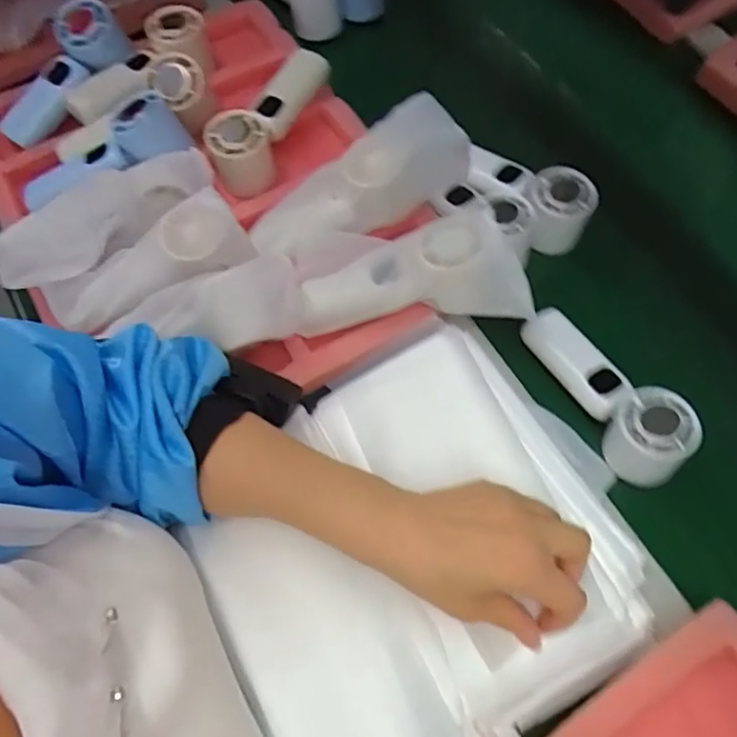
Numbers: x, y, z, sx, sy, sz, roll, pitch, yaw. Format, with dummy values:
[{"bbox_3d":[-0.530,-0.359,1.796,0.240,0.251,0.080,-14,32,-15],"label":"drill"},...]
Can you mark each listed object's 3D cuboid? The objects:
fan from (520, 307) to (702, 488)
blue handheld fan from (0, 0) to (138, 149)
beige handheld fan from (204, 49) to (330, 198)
[{"bbox_3d":[0.185,0.017,0.457,0.051,0.054,0.151,-31,68,-11],"label":"fan"},{"bbox_3d":[-0.298,-0.282,0.566,0.154,0.056,0.079,-44,69,9],"label":"blue handheld fan"},{"bbox_3d":[-0.095,-0.234,0.553,0.053,0.054,0.149,25,69,14],"label":"beige handheld fan"}]

